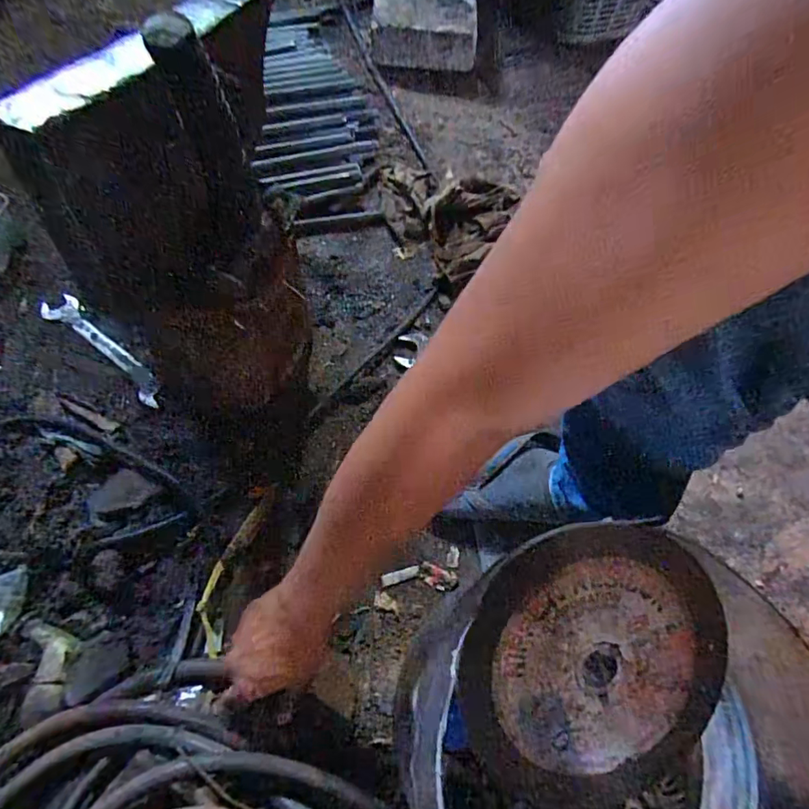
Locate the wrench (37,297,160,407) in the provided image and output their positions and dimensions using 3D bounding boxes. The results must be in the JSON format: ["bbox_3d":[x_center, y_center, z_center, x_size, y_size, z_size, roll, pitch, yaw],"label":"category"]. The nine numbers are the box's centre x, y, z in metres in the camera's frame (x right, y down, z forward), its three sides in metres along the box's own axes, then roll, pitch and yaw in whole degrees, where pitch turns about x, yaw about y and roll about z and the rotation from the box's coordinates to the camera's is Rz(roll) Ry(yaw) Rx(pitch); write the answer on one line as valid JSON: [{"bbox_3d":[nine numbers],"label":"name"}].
[{"bbox_3d":[-0.394,-0.075,0.657,0.231,0.010,0.040,37,66,15],"label":"wrench"}]

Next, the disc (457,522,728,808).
[{"bbox_3d":[0.131,0.176,0.339,0.185,0.005,0.187,-1,94,-10],"label":"disc"}]

